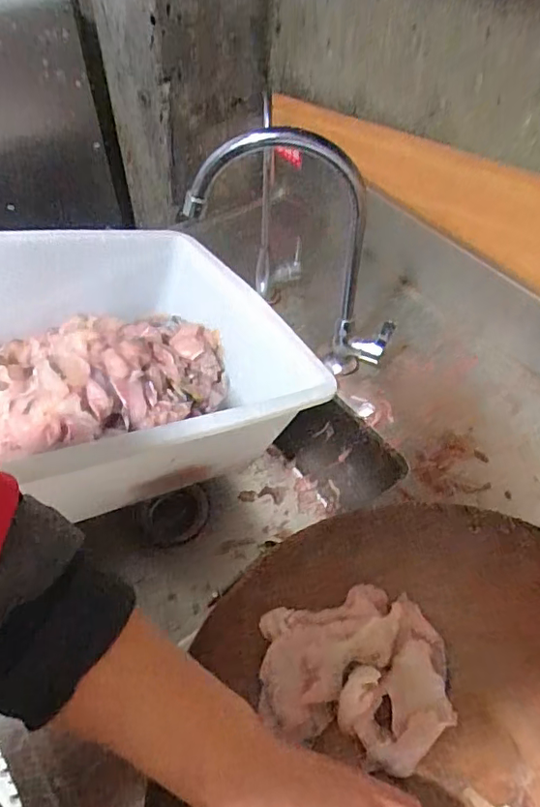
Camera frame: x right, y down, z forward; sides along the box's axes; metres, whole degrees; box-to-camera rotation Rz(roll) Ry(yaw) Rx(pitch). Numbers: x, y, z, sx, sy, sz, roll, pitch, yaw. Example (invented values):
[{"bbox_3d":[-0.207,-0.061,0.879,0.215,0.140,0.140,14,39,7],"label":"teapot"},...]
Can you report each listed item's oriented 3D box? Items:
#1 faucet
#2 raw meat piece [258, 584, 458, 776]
[{"bbox_3d":[0.027,-0.139,0.590,0.221,0.294,0.038,4,51,2],"label":"faucet"},{"bbox_3d":[0.060,0.187,0.397,0.129,0.032,0.114,4,51,2],"label":"raw meat piece"}]

